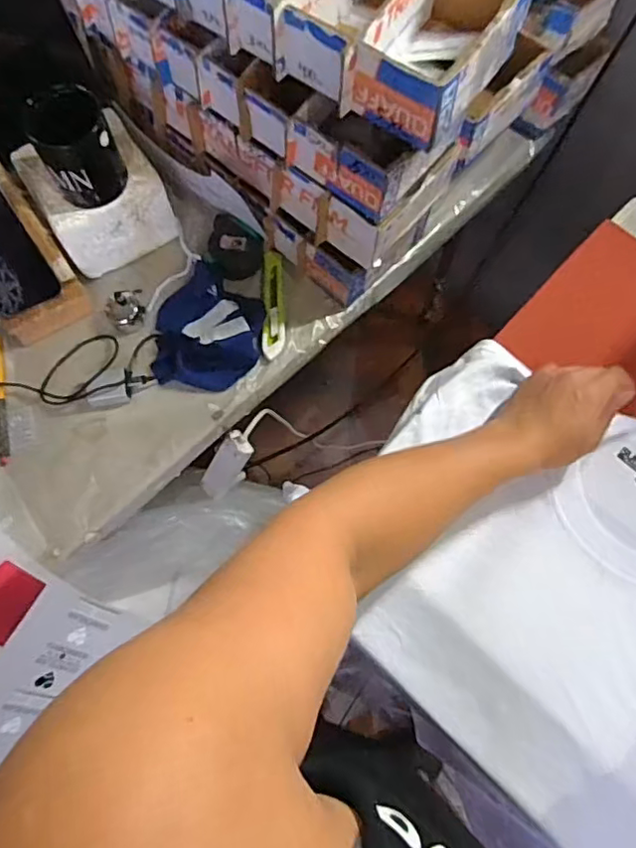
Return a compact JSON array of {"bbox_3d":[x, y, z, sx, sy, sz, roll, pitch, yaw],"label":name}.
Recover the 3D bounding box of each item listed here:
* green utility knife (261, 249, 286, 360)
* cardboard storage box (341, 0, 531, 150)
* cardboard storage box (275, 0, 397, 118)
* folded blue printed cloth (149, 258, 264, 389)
[{"bbox_3d":[-0.058,-0.160,0.755,0.030,0.014,0.158,-2,72,-2],"label":"green utility knife"},{"bbox_3d":[0.115,-0.353,0.534,0.100,0.071,0.184,33,74,9],"label":"cardboard storage box"},{"bbox_3d":[0.045,-0.400,0.549,0.091,0.070,0.197,33,74,9],"label":"cardboard storage box"},{"bbox_3d":[-0.138,-0.129,0.729,0.137,0.054,0.164,6,72,1],"label":"folded blue printed cloth"}]

